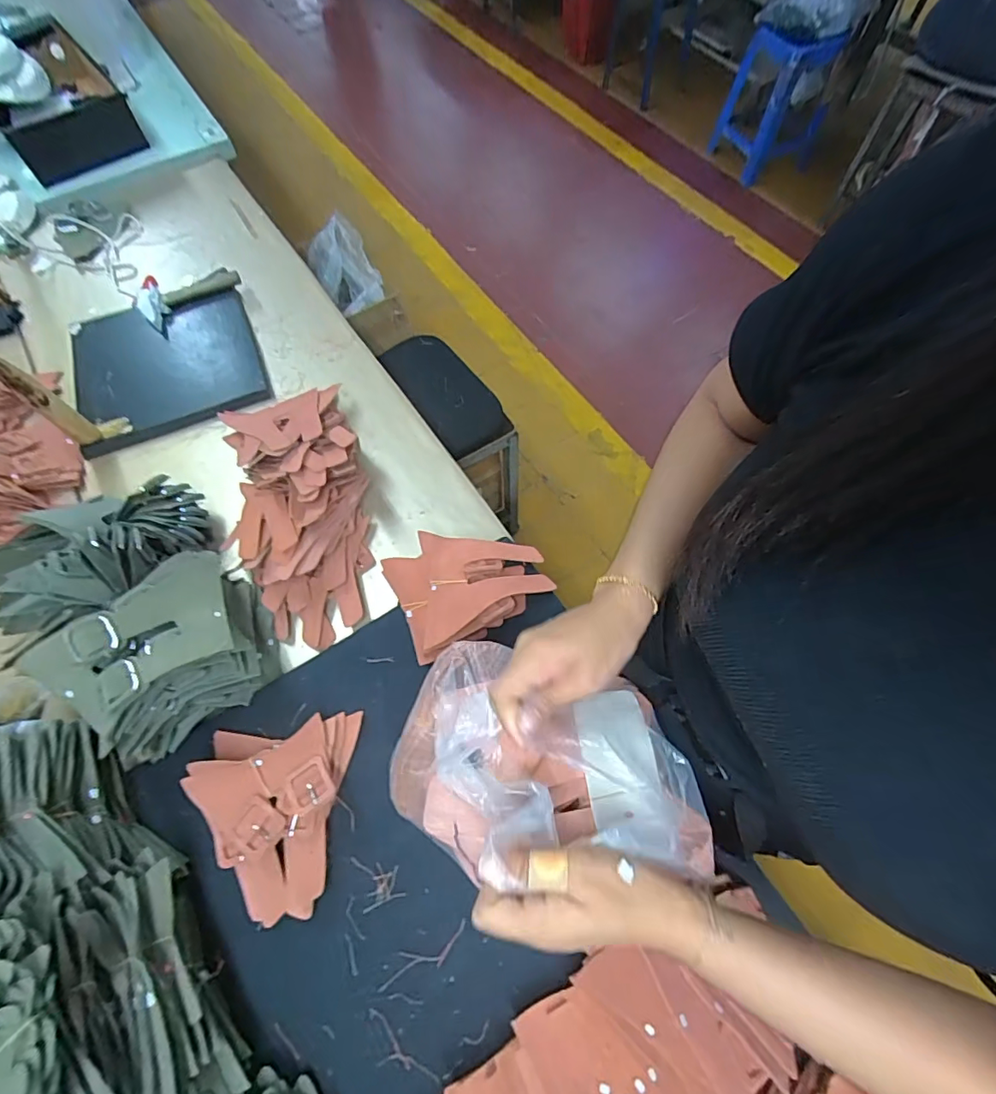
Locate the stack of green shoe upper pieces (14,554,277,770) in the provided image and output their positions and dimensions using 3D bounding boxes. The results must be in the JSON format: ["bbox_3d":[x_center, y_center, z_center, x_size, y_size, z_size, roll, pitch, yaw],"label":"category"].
[{"bbox_3d":[-0.386,0.120,0.602,0.204,0.157,0.172,-41,70,-15],"label":"stack of green shoe upper pieces"}]

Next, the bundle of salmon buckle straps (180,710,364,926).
[{"bbox_3d":[-0.253,0.284,0.558,0.161,0.055,0.206,2,65,3],"label":"bundle of salmon buckle straps"}]

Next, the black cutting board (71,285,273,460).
[{"bbox_3d":[-0.588,-0.330,0.908,0.301,0.029,0.294,-22,66,-8],"label":"black cutting board"}]

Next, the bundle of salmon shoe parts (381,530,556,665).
[{"bbox_3d":[-0.040,0.040,0.666,0.189,0.033,0.151,-25,67,-9],"label":"bundle of salmon shoe parts"}]

